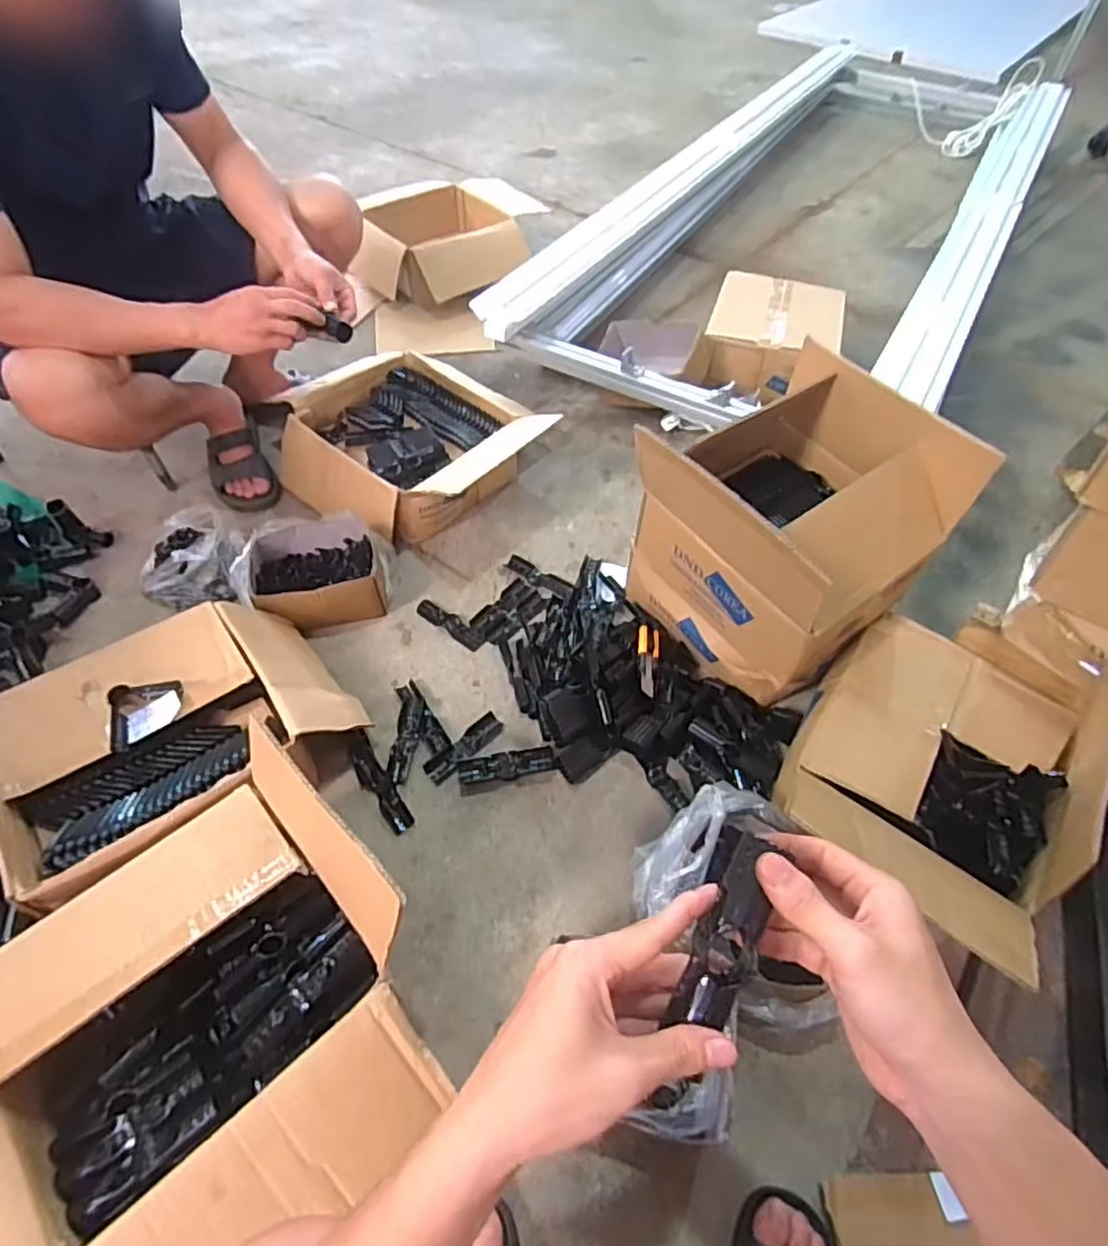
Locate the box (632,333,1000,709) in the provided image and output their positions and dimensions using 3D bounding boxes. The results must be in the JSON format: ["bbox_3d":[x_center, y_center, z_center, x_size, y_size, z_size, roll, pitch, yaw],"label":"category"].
[{"bbox_3d":[0.300,-0.119,0.988,0.321,0.394,0.364,-32,60,-24],"label":"box"}]

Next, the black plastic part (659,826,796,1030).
[{"bbox_3d":[0.099,0.175,0.386,0.037,0.023,0.106,17,76,11],"label":"black plastic part"}]

